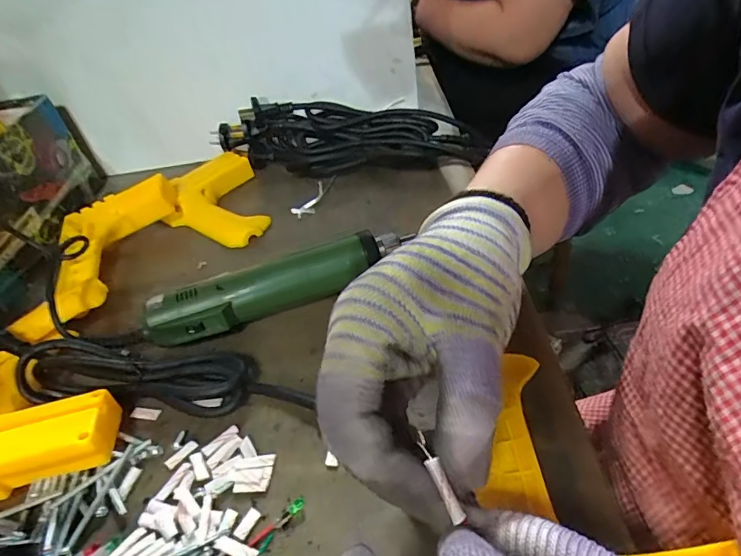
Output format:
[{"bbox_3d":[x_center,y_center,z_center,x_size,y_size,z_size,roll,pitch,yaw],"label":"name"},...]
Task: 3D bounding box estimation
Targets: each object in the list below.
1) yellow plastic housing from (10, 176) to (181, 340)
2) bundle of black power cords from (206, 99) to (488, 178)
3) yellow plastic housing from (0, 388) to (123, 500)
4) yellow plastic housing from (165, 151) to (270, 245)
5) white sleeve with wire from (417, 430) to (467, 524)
[{"bbox_3d":[-0.246,-0.024,0.438,0.123,0.042,0.188,-17,40,-8],"label":"yellow plastic housing"},{"bbox_3d":[-0.023,-0.165,0.549,0.316,0.083,0.079,-7,40,3],"label":"bundle of black power cords"},{"bbox_3d":[-0.218,0.105,0.289,0.115,0.028,0.044,-17,40,-8],"label":"yellow plastic housing"},{"bbox_3d":[-0.173,-0.088,0.516,0.098,0.028,0.160,-19,41,-10],"label":"yellow plastic housing"},{"bbox_3d":[0.025,0.074,0.173,0.005,0.004,0.033,-20,71,-20],"label":"white sleeve with wire"}]

